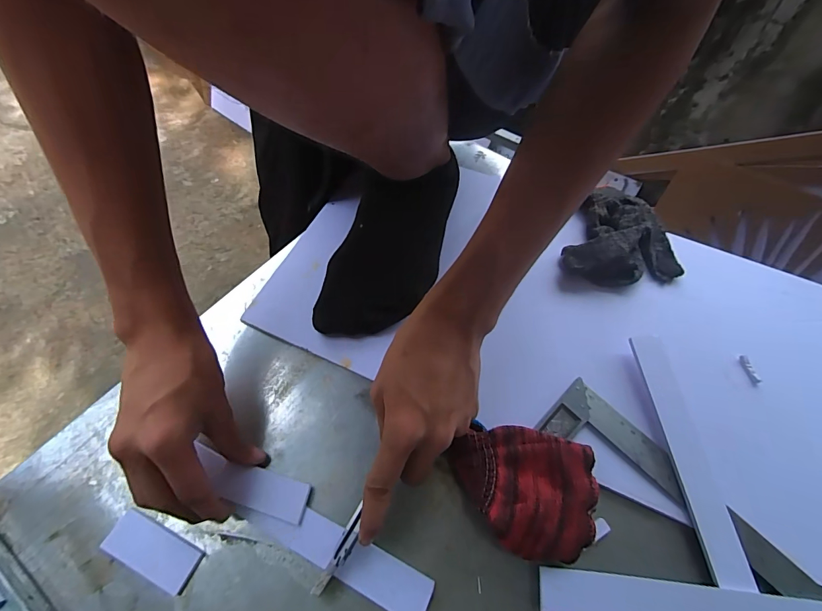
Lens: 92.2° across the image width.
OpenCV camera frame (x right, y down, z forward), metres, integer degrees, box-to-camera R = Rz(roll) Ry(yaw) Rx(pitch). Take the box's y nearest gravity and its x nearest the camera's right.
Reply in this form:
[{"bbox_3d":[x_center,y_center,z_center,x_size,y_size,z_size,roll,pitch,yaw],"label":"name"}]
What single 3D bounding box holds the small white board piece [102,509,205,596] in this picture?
[{"bbox_3d":[-0.185,0.175,0.284,0.067,0.004,0.028,23,64,12],"label":"small white board piece"}]

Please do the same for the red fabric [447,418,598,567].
[{"bbox_3d":[0.078,0.134,0.295,0.107,0.037,0.084,17,63,9],"label":"red fabric"}]

